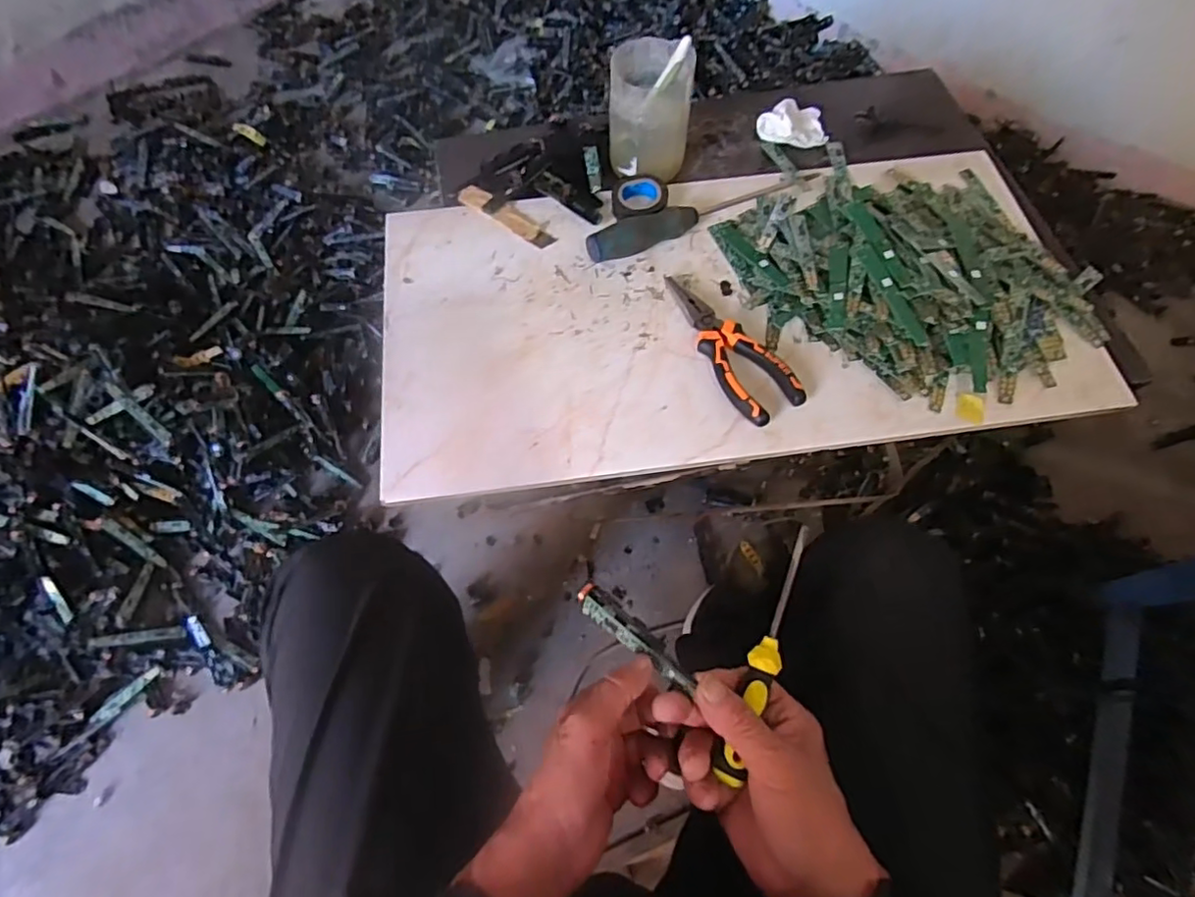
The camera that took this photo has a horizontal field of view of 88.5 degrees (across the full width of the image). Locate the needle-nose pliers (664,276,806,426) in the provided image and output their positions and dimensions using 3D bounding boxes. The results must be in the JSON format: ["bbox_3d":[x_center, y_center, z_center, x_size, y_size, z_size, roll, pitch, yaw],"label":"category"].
[{"bbox_3d":[0.105,-0.090,0.520,0.052,0.020,0.160,-30,67,-16],"label":"needle-nose pliers"}]

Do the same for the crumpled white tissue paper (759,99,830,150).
[{"bbox_3d":[0.205,-0.341,0.643,0.070,0.019,0.051,3,63,1],"label":"crumpled white tissue paper"}]

